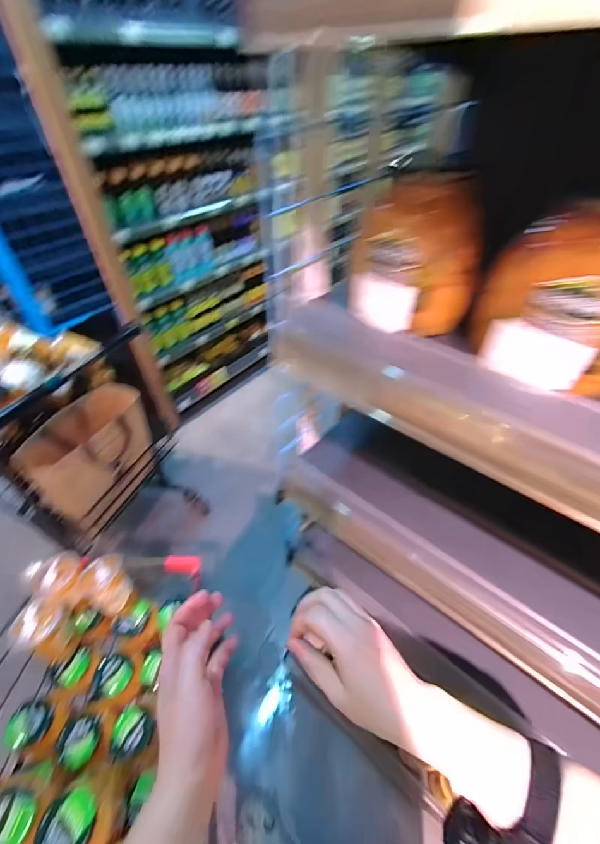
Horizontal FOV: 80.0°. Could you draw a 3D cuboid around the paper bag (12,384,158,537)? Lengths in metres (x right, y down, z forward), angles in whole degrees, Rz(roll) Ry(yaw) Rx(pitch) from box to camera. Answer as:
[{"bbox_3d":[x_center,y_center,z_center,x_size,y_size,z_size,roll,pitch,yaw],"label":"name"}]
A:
[{"bbox_3d":[-0.607,0.102,1.116,0.174,0.326,0.368,23,49,23],"label":"paper bag"}]

